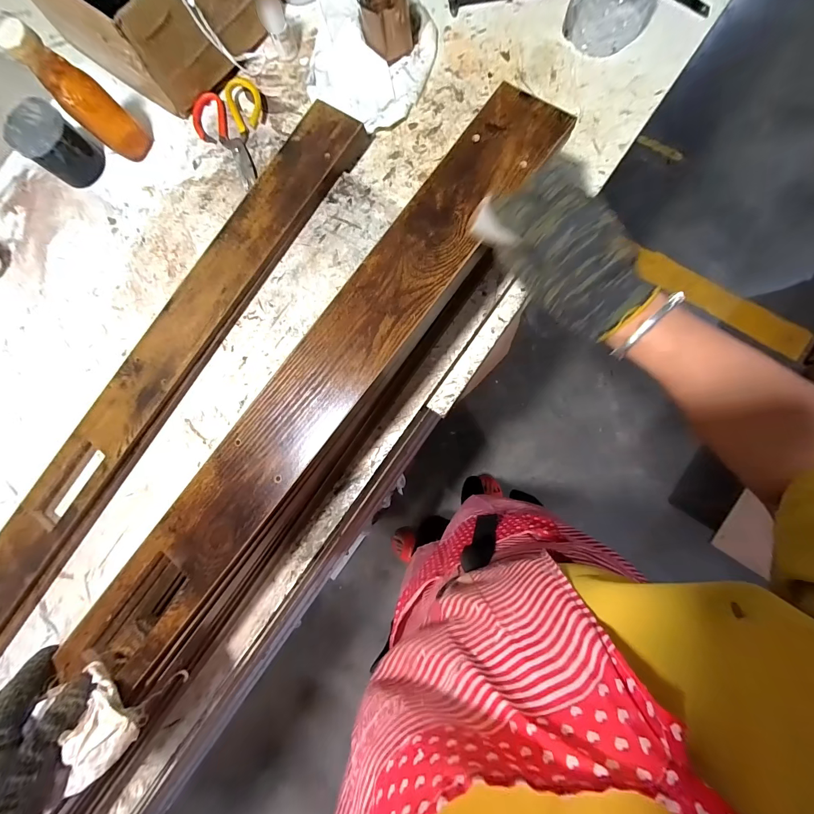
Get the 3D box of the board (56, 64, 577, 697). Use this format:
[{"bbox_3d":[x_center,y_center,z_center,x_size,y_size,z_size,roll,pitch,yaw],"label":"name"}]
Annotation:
[{"bbox_3d":[-0.081,-0.015,0.349,0.086,0.030,0.692,38,90,10],"label":"board"}]

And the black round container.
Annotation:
[{"bbox_3d":[-0.542,-0.406,0.539,0.088,0.081,0.085,42,89,10],"label":"black round container"}]

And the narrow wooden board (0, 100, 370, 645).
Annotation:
[{"bbox_3d":[-0.467,0.112,0.482,0.082,0.031,1.280,35,88,10],"label":"narrow wooden board"}]

